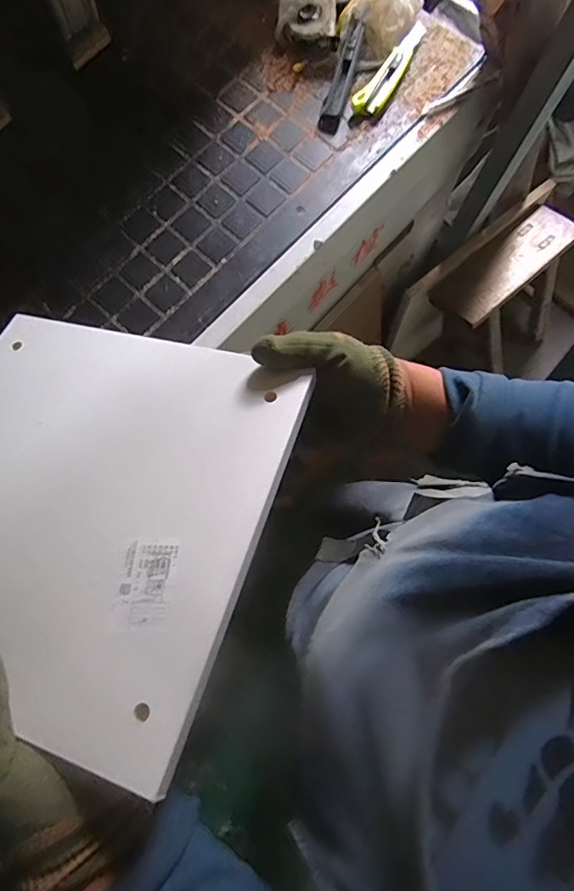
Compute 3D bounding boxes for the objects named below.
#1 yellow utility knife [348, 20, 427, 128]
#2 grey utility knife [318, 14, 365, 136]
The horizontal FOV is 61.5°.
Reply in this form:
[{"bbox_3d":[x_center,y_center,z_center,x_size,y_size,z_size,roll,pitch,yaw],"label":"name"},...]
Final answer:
[{"bbox_3d":[0.151,-0.549,0.712,0.039,0.022,0.197,30,80,7],"label":"yellow utility knife"},{"bbox_3d":[0.081,-0.537,0.701,0.028,0.013,0.176,17,91,4],"label":"grey utility knife"}]

